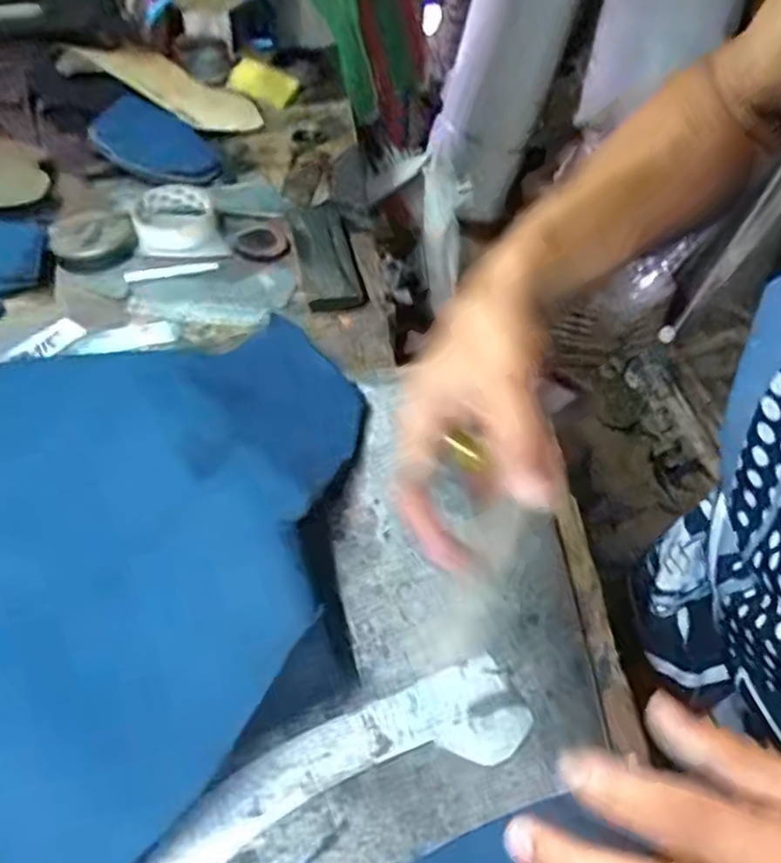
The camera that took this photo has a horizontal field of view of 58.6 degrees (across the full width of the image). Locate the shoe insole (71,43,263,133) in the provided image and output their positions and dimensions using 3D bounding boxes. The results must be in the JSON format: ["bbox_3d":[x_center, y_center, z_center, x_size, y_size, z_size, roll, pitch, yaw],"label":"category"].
[{"bbox_3d":[-0.281,-0.447,0.899,0.232,0.029,0.098,24,51,-6],"label":"shoe insole"}]

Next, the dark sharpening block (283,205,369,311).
[{"bbox_3d":[-0.067,-0.183,0.703,0.056,0.016,0.195,-8,51,-11],"label":"dark sharpening block"}]

